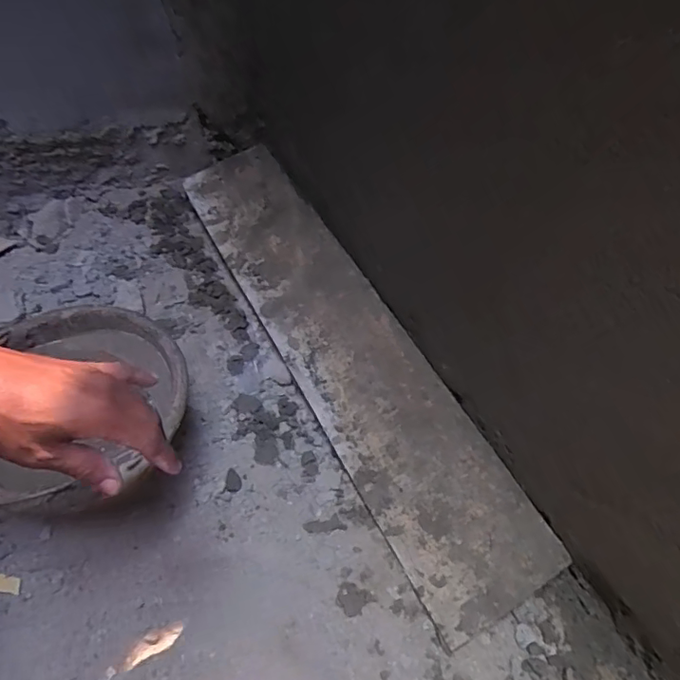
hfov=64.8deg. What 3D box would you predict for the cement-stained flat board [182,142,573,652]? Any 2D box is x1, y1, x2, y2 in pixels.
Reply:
[{"bbox_3d":[-0.004,-0.008,0.808,0.178,0.020,0.850,-29,63,-8],"label":"cement-stained flat board"}]

